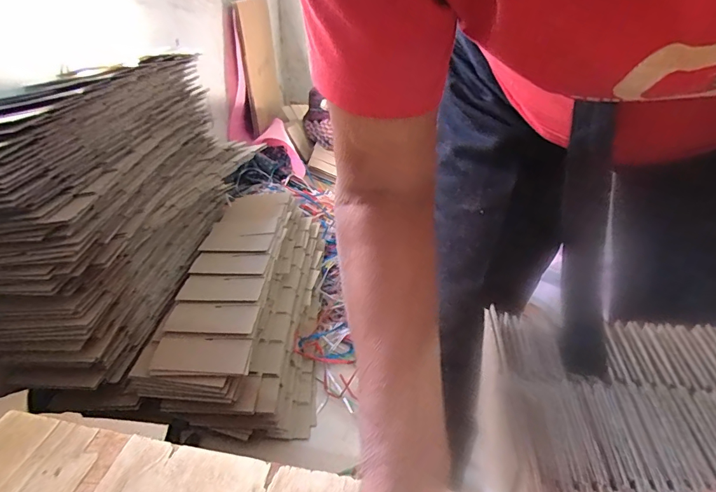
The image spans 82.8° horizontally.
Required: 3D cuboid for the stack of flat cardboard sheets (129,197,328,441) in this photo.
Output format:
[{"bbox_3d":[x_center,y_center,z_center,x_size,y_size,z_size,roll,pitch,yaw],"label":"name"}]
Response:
[{"bbox_3d":[-0.255,0.133,1.003,0.300,0.239,0.628,1,30,-3],"label":"stack of flat cardboard sheets"}]

